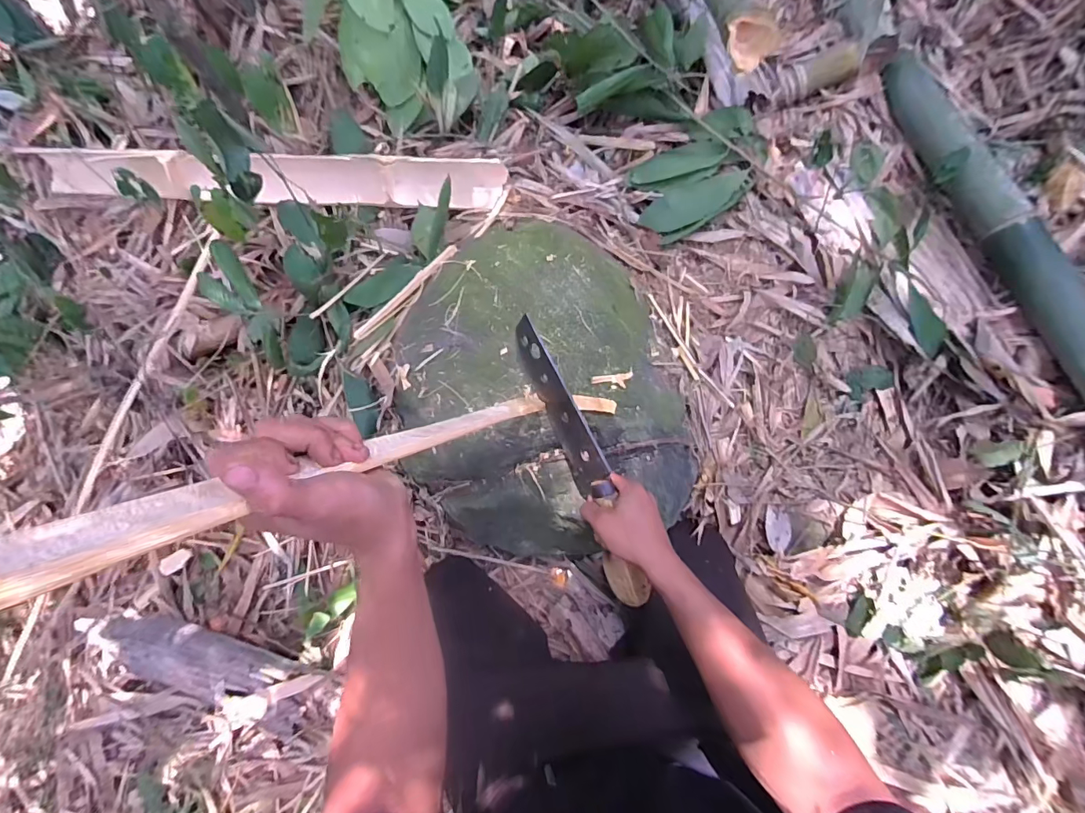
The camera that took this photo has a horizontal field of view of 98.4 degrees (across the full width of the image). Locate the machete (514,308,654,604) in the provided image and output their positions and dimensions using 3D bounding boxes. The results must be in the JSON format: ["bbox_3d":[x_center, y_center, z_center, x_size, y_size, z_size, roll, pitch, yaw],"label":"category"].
[{"bbox_3d":[0.049,0.071,0.577,0.033,0.076,0.371,-22,92,-11],"label":"machete"}]

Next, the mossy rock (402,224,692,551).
[{"bbox_3d":[-0.010,-0.025,0.745,0.396,0.268,0.489,-12,67,-7],"label":"mossy rock"}]

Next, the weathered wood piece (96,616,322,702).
[{"bbox_3d":[-0.621,0.461,0.846,0.405,0.073,0.105,12,67,3],"label":"weathered wood piece"}]

